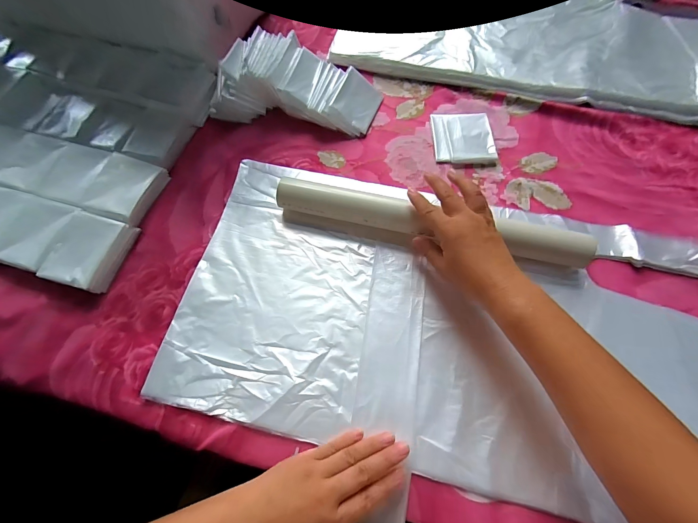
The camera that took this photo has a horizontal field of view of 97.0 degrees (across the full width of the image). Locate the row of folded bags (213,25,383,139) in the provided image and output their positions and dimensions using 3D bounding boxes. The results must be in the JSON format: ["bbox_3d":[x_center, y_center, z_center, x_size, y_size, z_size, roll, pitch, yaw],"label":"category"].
[{"bbox_3d":[-0.079,-0.263,0.452,0.244,0.055,0.130,12,69,7],"label":"row of folded bags"}]

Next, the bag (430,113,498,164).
[{"bbox_3d":[0.161,-0.176,0.438,0.080,0.011,0.085,-2,68,2],"label":"bag"}]

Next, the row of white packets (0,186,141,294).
[{"bbox_3d":[-0.482,-0.061,0.394,0.424,0.039,0.096,14,69,8],"label":"row of white packets"}]

